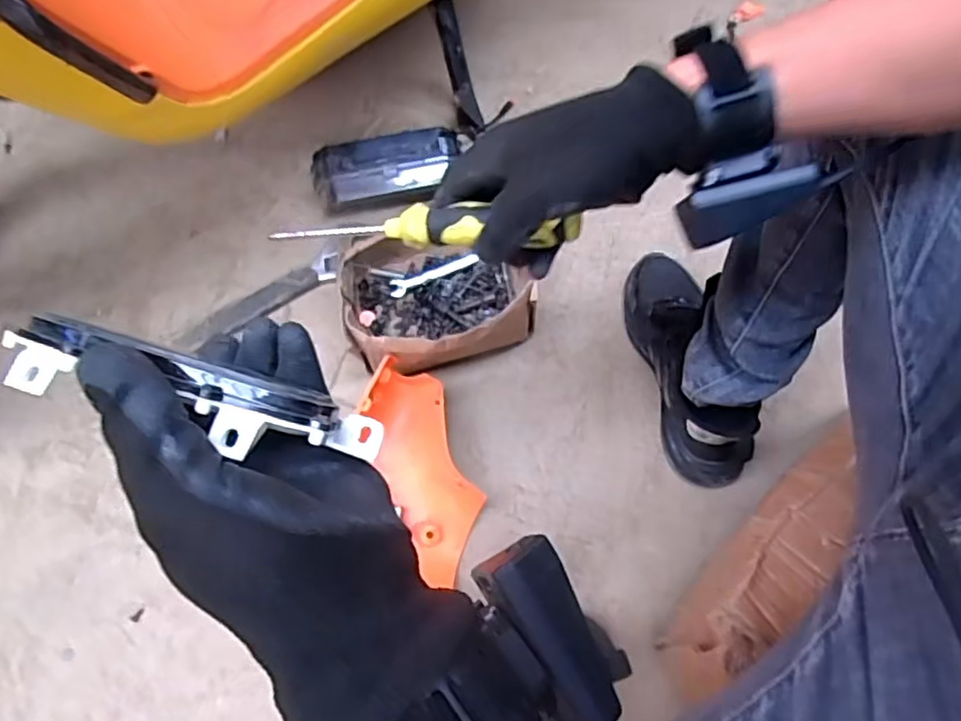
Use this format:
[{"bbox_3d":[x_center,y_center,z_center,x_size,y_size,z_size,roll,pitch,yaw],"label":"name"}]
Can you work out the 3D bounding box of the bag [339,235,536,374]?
[{"bbox_3d":[-0.047,-0.065,0.729,0.204,0.101,0.143,-10,70,-7],"label":"bag"}]

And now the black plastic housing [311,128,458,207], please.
[{"bbox_3d":[-0.117,-0.244,0.792,0.180,0.043,0.068,-11,71,-7],"label":"black plastic housing"}]

